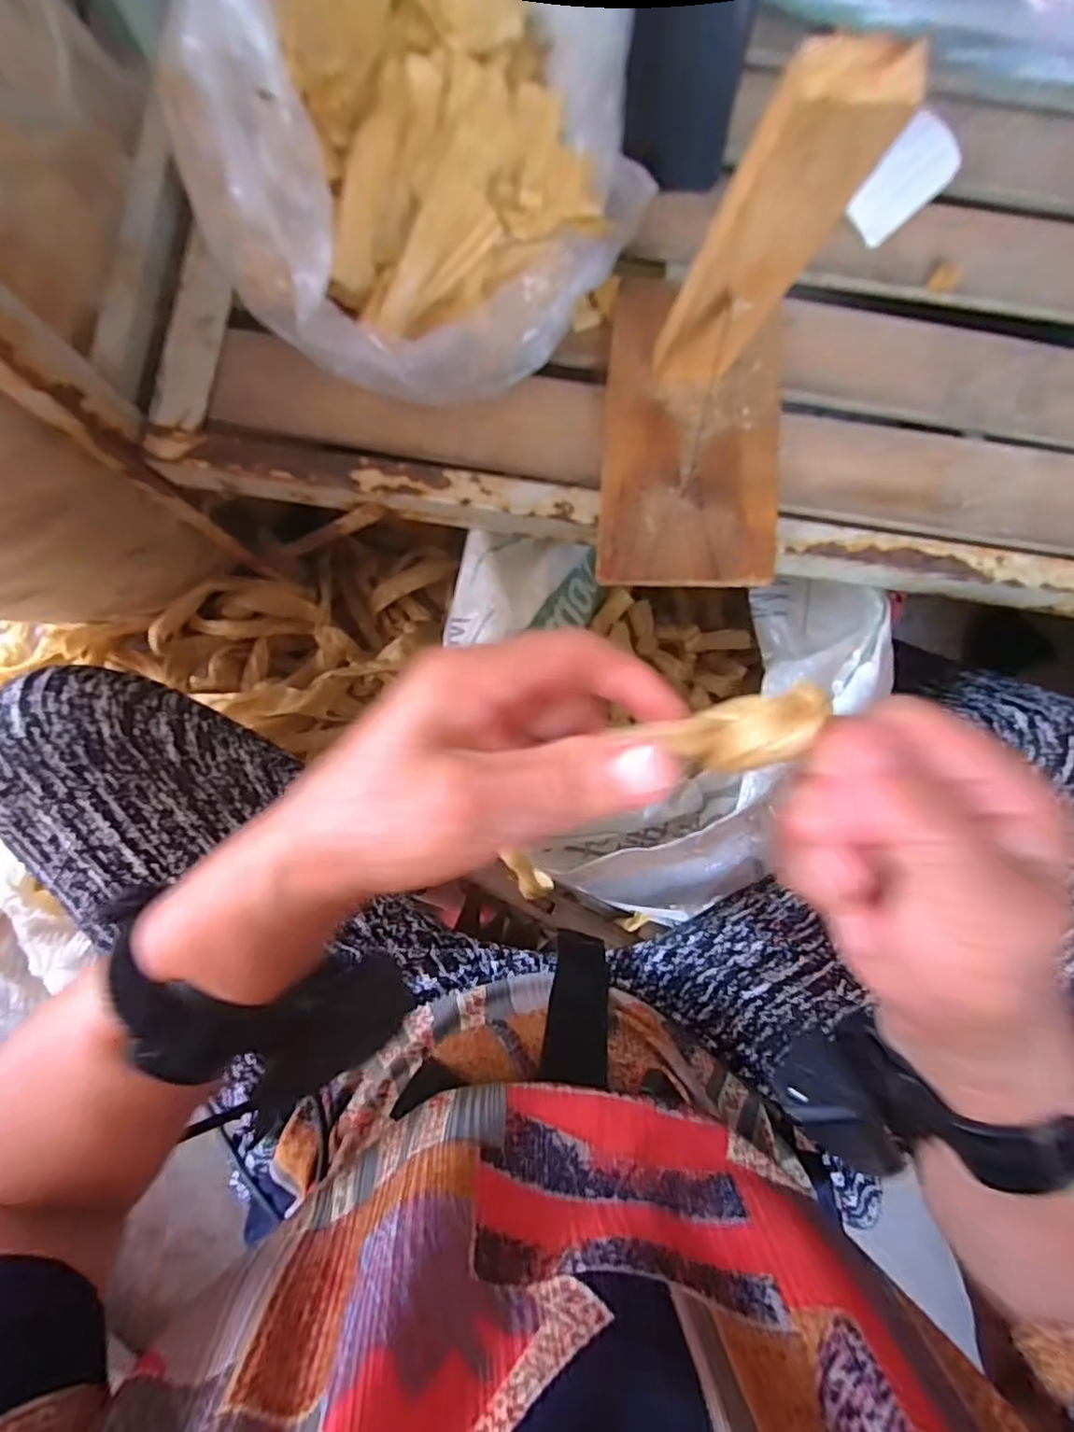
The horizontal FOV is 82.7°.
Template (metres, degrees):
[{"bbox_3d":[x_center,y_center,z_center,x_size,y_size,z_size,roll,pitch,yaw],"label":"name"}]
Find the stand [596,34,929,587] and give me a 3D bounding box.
[{"bbox_3d":[0.094,-0.163,0.279,0.099,0.177,0.165,3,86,-2],"label":"stand"}]

